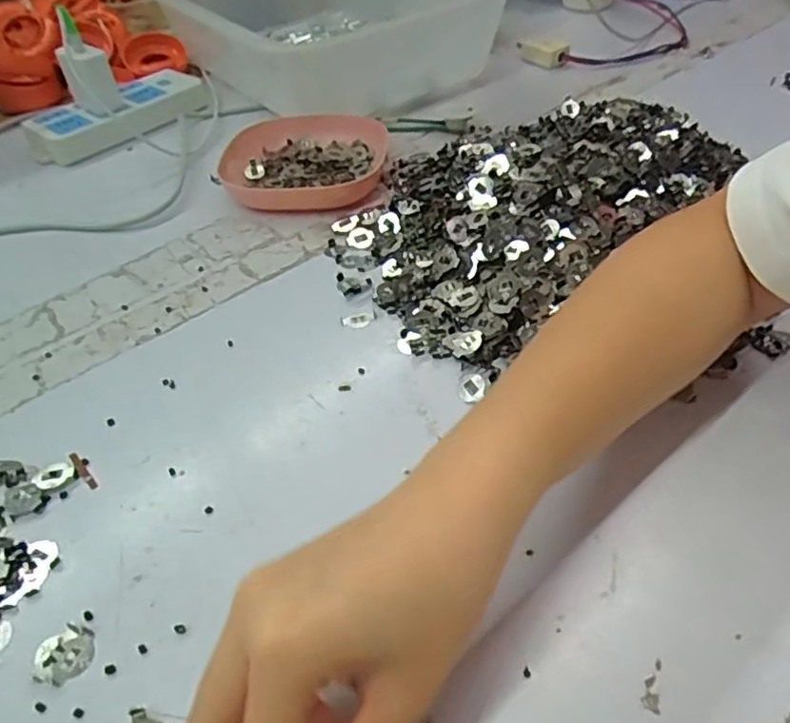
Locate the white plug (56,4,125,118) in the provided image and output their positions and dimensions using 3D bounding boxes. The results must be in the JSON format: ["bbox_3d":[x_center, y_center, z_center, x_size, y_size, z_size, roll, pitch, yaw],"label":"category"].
[{"bbox_3d":[-0.283,-0.272,0.588,0.040,0.082,0.041,-23,47,-17],"label":"white plug"}]

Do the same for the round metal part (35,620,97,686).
[{"bbox_3d":[-0.135,0.119,0.260,0.023,0.004,0.022,-2,44,2],"label":"round metal part"}]

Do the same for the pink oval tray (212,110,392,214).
[{"bbox_3d":[-0.076,-0.173,0.541,0.130,0.026,0.148,0,44,4],"label":"pink oval tray"}]

